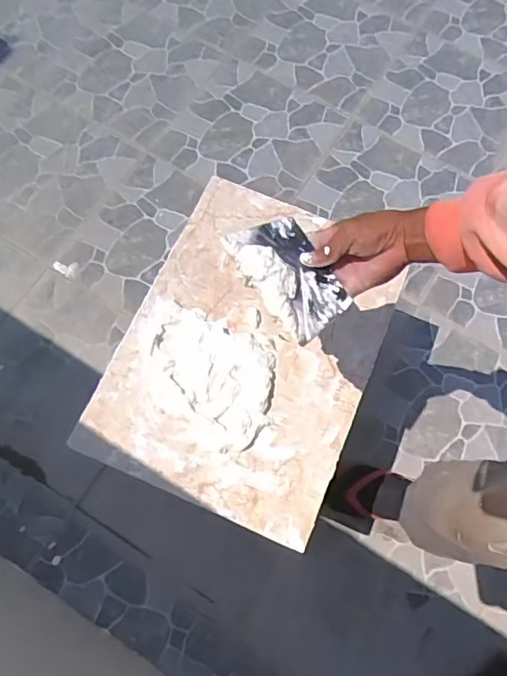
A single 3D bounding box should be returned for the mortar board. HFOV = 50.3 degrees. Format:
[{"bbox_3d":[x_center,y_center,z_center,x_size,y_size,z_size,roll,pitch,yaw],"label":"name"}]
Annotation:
[{"bbox_3d":[-0.002,0.008,0.813,0.359,0.030,0.481,23,72,6],"label":"mortar board"}]

